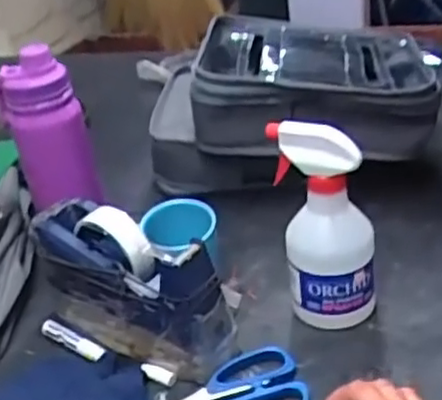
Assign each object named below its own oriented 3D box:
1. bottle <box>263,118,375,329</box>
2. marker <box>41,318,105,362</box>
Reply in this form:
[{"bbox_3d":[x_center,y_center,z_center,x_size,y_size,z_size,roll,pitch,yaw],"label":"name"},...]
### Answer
[{"bbox_3d":[0.094,0.022,0.607,0.079,0.186,0.075,-9,31,-3],"label":"bottle"},{"bbox_3d":[-0.140,0.133,0.646,0.082,0.014,0.013,17,39,35],"label":"marker"}]

